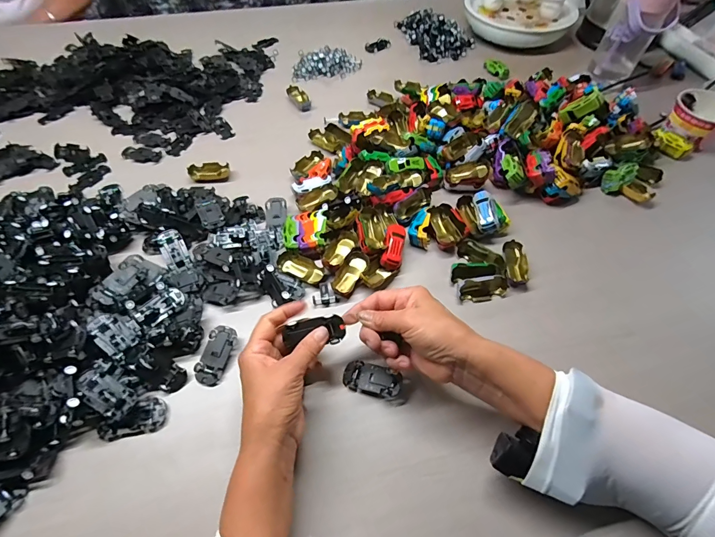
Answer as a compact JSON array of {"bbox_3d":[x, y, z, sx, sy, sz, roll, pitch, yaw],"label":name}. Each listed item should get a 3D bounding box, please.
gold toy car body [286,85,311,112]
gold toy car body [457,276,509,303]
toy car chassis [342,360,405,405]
[{"bbox_3d":[-0.112,-0.331,0.712,0.032,0.018,0.064,-25,60,-17],"label":"gold toy car body"},{"bbox_3d":[0.162,0.025,0.469,0.066,0.024,0.022,-10,57,-8],"label":"gold toy car body"},{"bbox_3d":[0.019,0.124,0.406,0.070,0.017,0.032,17,57,10],"label":"toy car chassis"}]

